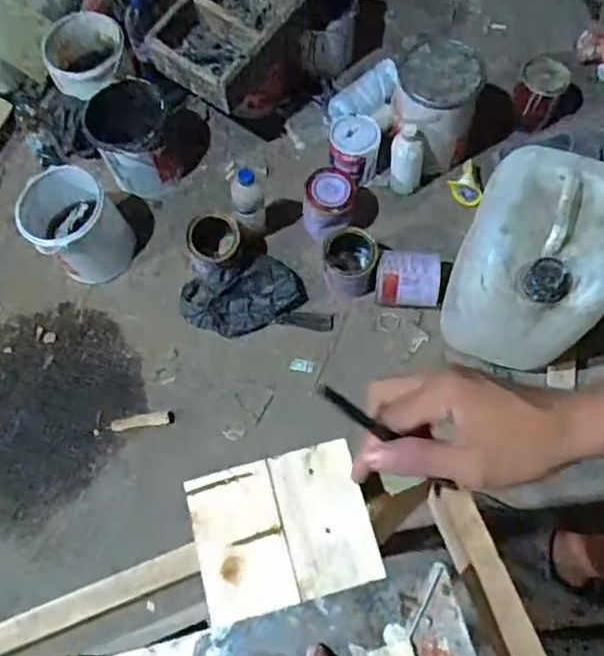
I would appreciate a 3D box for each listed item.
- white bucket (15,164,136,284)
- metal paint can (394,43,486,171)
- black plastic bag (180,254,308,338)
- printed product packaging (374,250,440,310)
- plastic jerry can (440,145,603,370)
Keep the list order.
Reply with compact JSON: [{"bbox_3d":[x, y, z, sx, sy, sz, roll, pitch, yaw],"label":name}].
[{"bbox_3d":[-0.495,-0.219,1.379,0.193,0.175,0.195,-34,70,-11],"label":"white bucket"},{"bbox_3d":[0.285,-0.481,1.354,0.173,0.191,0.179,15,69,9],"label":"metal paint can"},{"bbox_3d":[-0.128,-0.063,1.360,0.267,0.058,0.155,-18,68,-5],"label":"black plastic bag"},{"bbox_3d":[0.222,-0.105,1.306,0.136,0.091,0.096,3,68,4],"label":"printed product packaging"},{"bbox_3d":[0.400,-0.094,1.127,0.238,0.377,0.247,14,69,9],"label":"plastic jerry can"}]

